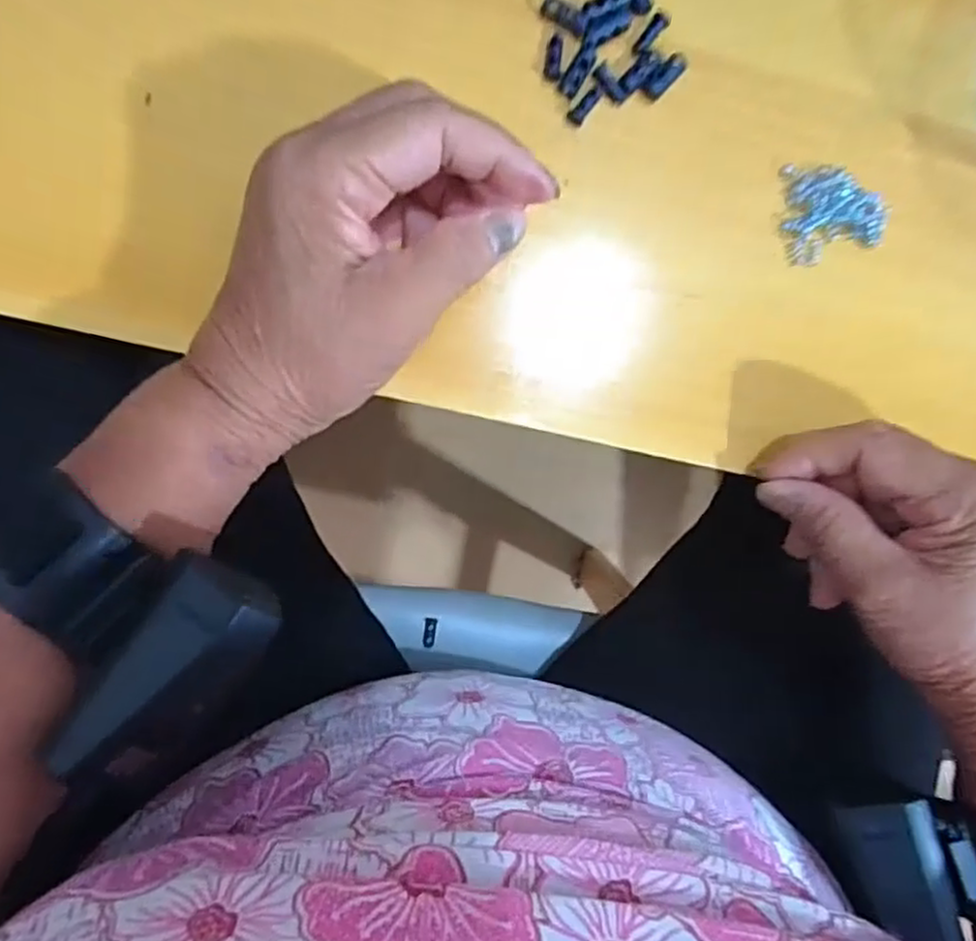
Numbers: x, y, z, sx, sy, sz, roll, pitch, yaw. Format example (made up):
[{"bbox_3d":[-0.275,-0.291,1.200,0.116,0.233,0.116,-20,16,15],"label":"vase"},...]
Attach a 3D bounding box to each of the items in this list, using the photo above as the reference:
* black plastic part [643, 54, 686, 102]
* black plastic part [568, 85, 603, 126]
[{"bbox_3d":[0.071,-0.157,0.284,0.008,0.004,0.019,44,88,-8],"label":"black plastic part"},{"bbox_3d":[0.038,-0.145,0.283,0.007,0.004,0.016,35,89,-8],"label":"black plastic part"}]

